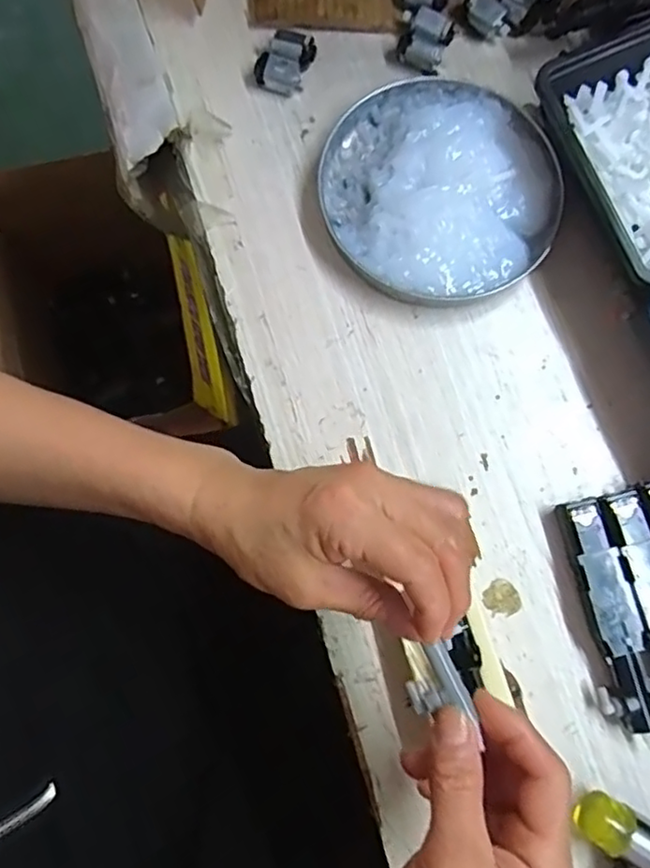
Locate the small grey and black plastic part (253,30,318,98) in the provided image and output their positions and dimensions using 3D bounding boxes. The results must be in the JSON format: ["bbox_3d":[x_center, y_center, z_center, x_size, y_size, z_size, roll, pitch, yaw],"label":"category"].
[{"bbox_3d":[-0.026,-0.236,0.404,0.029,0.016,0.036,23,79,3],"label":"small grey and black plastic part"}]

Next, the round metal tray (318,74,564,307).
[{"bbox_3d":[0.070,-0.151,0.385,0.141,0.028,0.142,0,79,-1],"label":"round metal tray"}]

